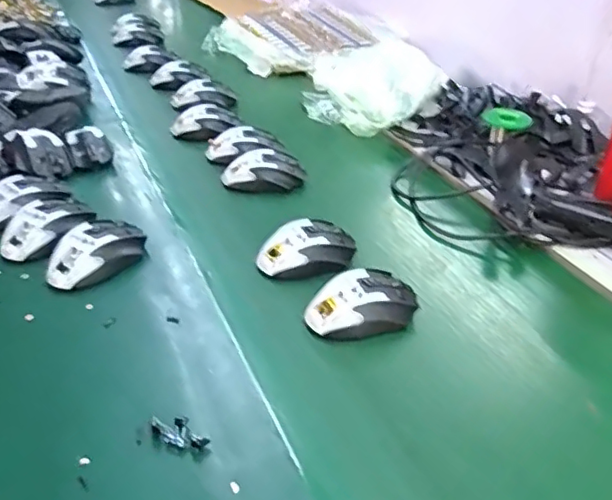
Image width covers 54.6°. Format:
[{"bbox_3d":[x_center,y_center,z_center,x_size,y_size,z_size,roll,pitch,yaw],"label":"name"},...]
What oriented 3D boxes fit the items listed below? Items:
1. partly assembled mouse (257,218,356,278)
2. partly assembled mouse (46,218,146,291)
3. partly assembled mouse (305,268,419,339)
[{"bbox_3d":[0.002,-0.005,0.681,0.115,0.037,0.070,-15,38,-21],"label":"partly assembled mouse"},{"bbox_3d":[-0.232,0.002,0.658,0.068,0.034,0.113,21,40,27],"label":"partly assembled mouse"},{"bbox_3d":[0.057,0.053,0.606,0.117,0.038,0.066,-11,36,-16],"label":"partly assembled mouse"}]

